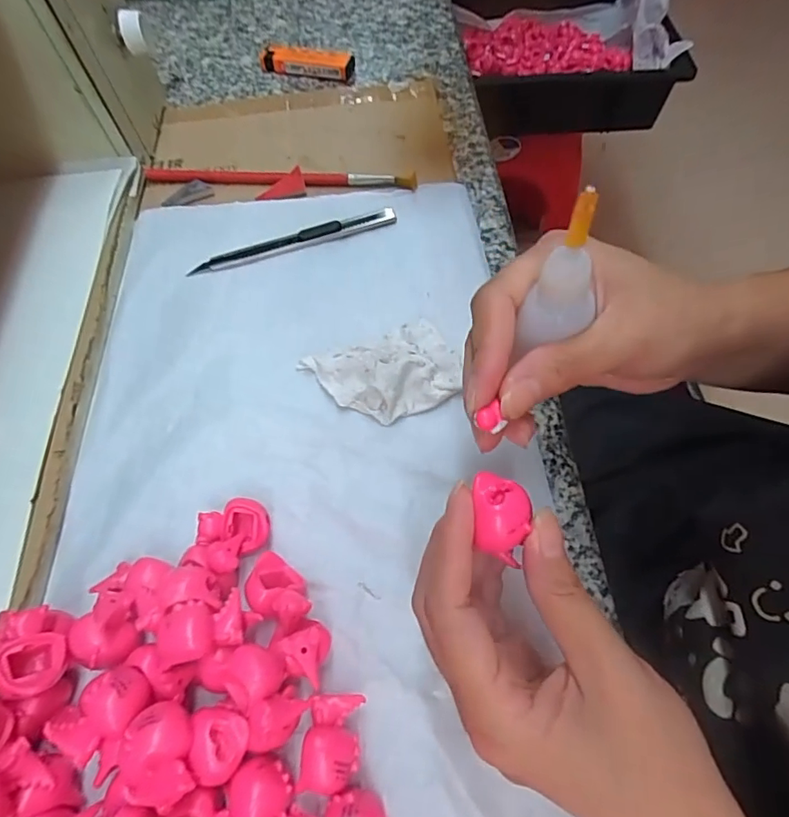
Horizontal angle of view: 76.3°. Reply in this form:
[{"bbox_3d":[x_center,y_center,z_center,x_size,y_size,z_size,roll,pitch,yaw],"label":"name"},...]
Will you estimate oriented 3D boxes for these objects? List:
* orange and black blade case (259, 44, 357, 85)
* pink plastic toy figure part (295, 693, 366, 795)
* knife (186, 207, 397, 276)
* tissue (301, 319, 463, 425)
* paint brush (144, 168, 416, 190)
[{"bbox_3d":[-0.077,-0.302,0.436,0.082,0.015,0.022,13,62,8],"label":"orange and black blade case"},{"bbox_3d":[-0.024,0.126,0.190,0.021,0.012,0.031,5,61,4],"label":"pink plastic toy figure part"},{"bbox_3d":[-0.065,-0.111,0.327,0.133,0.008,0.013,-15,62,-7],"label":"knife"},{"bbox_3d":[-0.006,-0.020,0.273,0.076,0.015,0.051,-20,63,-10],"label":"tissue"},{"bbox_3d":[-0.083,-0.165,0.358,0.194,0.011,0.013,6,61,4],"label":"paint brush"}]

